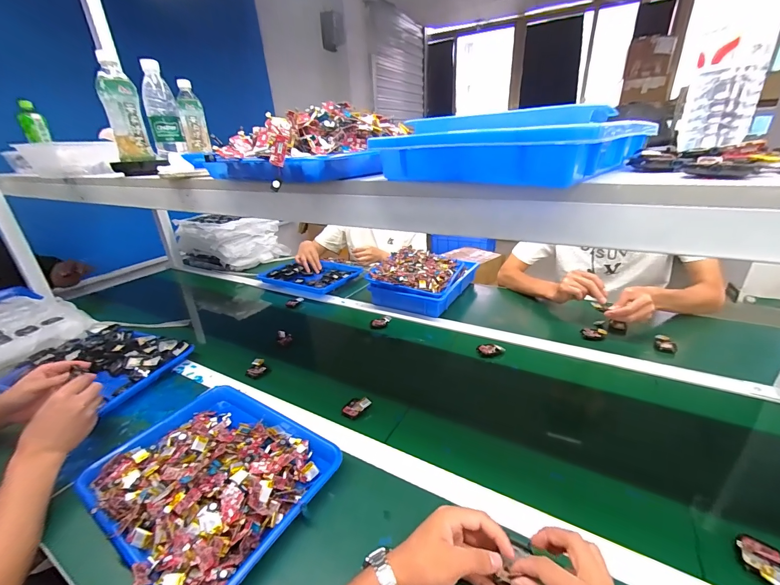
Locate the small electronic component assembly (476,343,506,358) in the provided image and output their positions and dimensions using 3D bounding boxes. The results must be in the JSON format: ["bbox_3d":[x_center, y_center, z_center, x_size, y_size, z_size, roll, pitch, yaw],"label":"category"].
[{"bbox_3d":[0.235,0.136,0.778,0.063,0.025,0.023,2,25,12],"label":"small electronic component assembly"}]

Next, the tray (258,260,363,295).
[{"bbox_3d":[-0.281,-0.079,1.268,0.340,0.036,0.273,9,27,26],"label":"tray"}]

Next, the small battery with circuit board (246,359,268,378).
[{"bbox_3d":[-0.303,0.172,0.759,0.042,0.024,0.046,-11,25,-17],"label":"small battery with circuit board"}]

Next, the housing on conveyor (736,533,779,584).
[{"bbox_3d":[0.423,0.305,0.377,0.037,0.017,0.060,12,28,30],"label":"housing on conveyor"}]

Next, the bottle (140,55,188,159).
[{"bbox_3d":[-0.521,-0.407,0.765,0.062,0.210,0.078,-16,27,-26],"label":"bottle"}]

